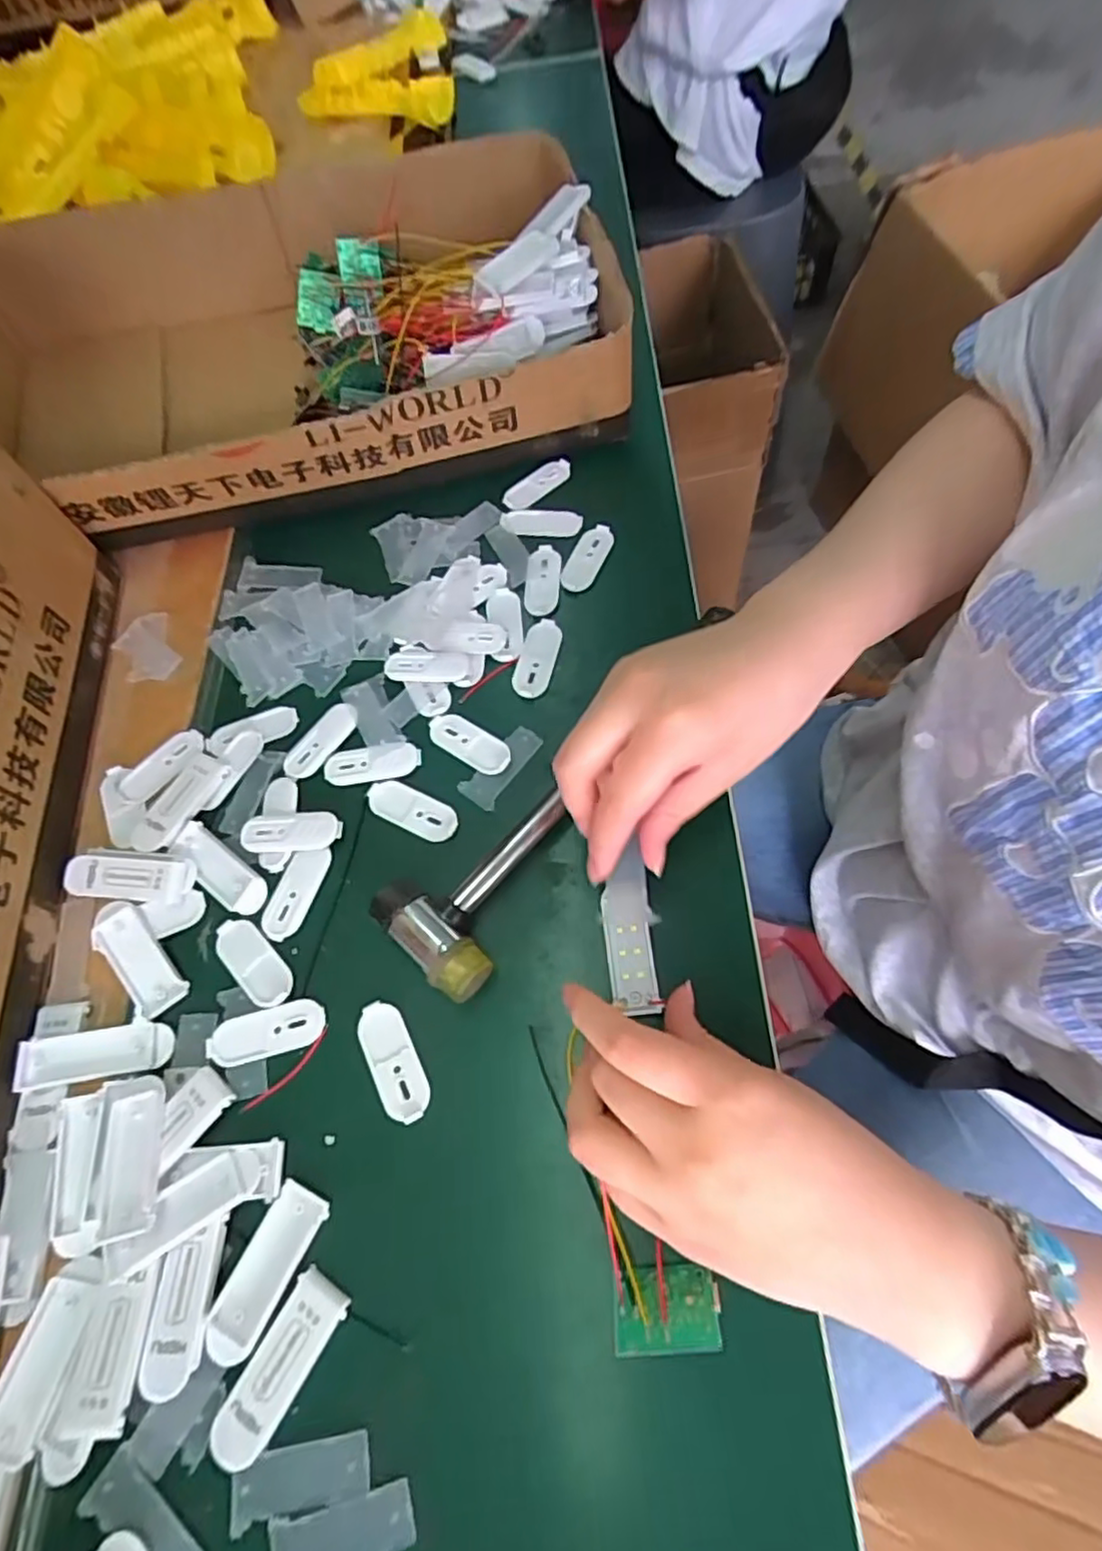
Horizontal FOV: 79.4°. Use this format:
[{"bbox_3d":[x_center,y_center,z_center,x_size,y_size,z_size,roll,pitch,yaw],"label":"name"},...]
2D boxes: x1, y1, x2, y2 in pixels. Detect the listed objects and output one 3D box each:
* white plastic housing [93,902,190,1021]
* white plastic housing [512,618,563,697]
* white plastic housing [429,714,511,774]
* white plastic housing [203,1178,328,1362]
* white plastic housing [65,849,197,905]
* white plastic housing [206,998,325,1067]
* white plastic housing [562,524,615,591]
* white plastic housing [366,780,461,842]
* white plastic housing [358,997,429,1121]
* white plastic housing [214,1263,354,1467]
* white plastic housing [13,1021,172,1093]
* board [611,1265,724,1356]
[{"bbox_3d":[-0.192,0.084,0.308,0.022,0.005,0.056,-38,80,-14],"label":"white plastic housing"},{"bbox_3d":[-0.007,-0.066,0.367,0.021,0.004,0.050,12,65,9],"label":"white plastic housing"},{"bbox_3d":[-0.043,-0.017,0.346,0.050,0.004,0.018,31,69,17],"label":"white plastic housing"},{"bbox_3d":[-0.109,0.187,0.251,0.021,0.004,0.057,22,67,14],"label":"white plastic housing"},{"bbox_3d":[-0.205,0.048,0.322,0.059,0.009,0.023,5,64,6],"label":"white plastic housing"},{"bbox_3d":[-0.125,0.112,0.292,0.049,0.004,0.020,-16,64,-4],"label":"white plastic housing"},{"bbox_3d":[0.021,-0.131,0.396,0.021,0.004,0.049,21,67,13],"label":"white plastic housing"},{"bbox_3d":[-0.070,0.017,0.333,0.051,0.004,0.019,24,68,14],"label":"white plastic housing"},{"bbox_3d":[-0.068,0.121,0.283,0.021,0.004,0.050,-27,65,-10],"label":"white plastic housing"},{"bbox_3d":[-0.099,0.214,0.240,0.021,0.004,0.059,29,69,16],"label":"white plastic housing"},{"bbox_3d":[-0.197,0.121,0.289,0.059,0.007,0.020,-5,63,-15],"label":"white plastic housing"},{"bbox_3d":[0.040,0.184,0.231,0.036,0.004,0.026,-8,23,6],"label":"board"}]

